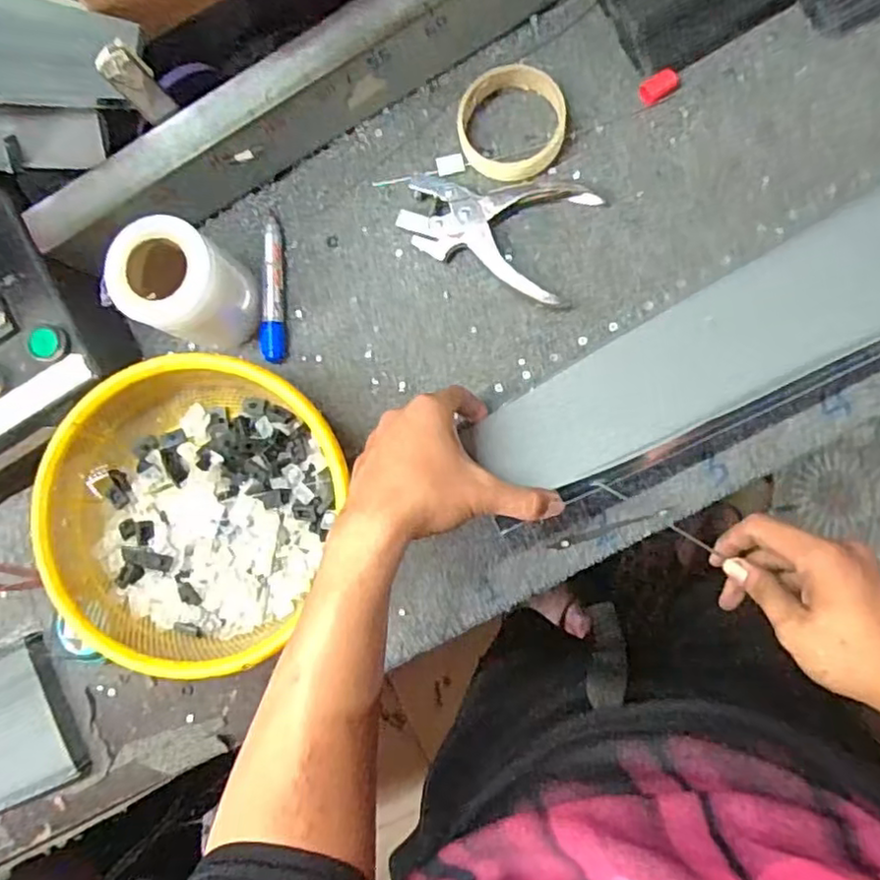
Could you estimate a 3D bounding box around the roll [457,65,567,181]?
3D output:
[{"bbox_3d":[0.058,-0.258,0.543,0.086,0.022,0.087,-1,86,9],"label":"roll"}]

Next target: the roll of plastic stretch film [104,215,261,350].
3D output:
[{"bbox_3d":[-0.194,-0.118,0.518,0.071,0.096,0.075,-1,86,9],"label":"roll of plastic stretch film"}]

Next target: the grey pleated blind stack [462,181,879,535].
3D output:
[{"bbox_3d":[0.248,-0.088,0.483,0.481,0.041,0.113,-28,82,3],"label":"grey pleated blind stack"}]

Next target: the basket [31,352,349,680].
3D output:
[{"bbox_3d":[-0.187,0.055,0.517,0.229,0.081,0.233,18,89,10],"label":"basket"}]

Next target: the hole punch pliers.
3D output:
[{"bbox_3d":[0.043,-0.177,0.542,0.149,0.017,0.095,20,89,10],"label":"hole punch pliers"}]

